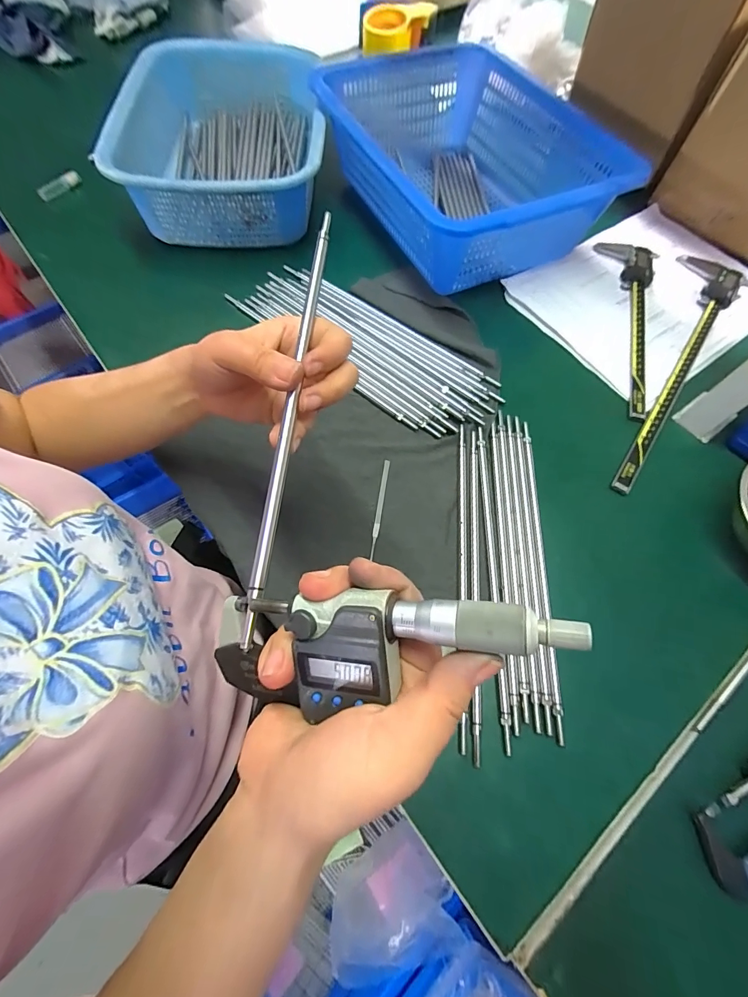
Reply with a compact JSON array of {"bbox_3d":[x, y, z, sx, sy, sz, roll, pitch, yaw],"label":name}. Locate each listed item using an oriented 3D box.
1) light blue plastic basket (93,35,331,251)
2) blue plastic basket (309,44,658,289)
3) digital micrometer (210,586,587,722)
[{"bbox_3d":[-0.188,-0.461,0.523,0.238,0.096,0.305,-4,67,-4],"label":"light blue plastic basket"},{"bbox_3d":[0.111,-0.416,0.512,0.283,0.117,0.346,-23,69,-12],"label":"blue plastic basket"},{"bbox_3d":[-0.003,0.059,0.163,0.157,0.029,0.045,-15,66,20],"label":"digital micrometer"}]

